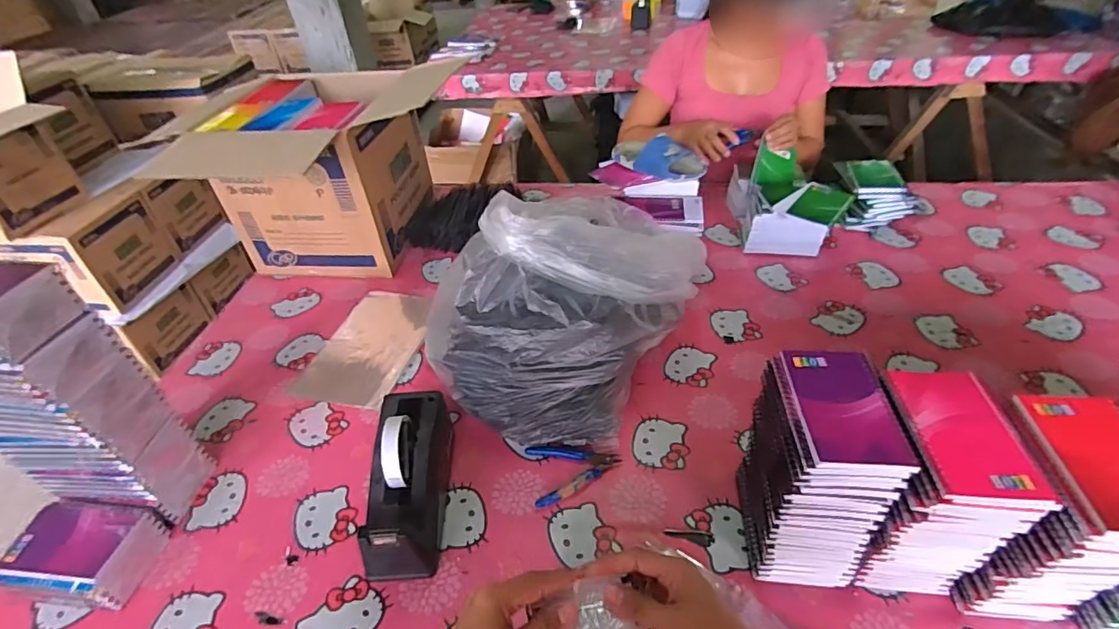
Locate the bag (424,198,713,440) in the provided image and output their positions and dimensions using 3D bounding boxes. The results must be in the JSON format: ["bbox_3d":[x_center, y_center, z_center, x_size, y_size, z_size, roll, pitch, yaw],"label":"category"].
[{"bbox_3d":[0.008,-0.024,0.747,0.266,0.278,0.351,24,49,29],"label":"bag"}]

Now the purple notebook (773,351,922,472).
[{"bbox_3d":[0.256,0.083,0.486,0.088,0.012,0.128,1,41,5],"label":"purple notebook"}]

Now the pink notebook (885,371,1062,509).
[{"bbox_3d":[0.351,0.101,0.463,0.090,0.013,0.129,1,41,5],"label":"pink notebook"}]

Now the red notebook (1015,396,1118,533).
[{"bbox_3d":[0.456,0.121,0.439,0.092,0.010,0.129,2,42,7],"label":"red notebook"}]

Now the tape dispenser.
[{"bbox_3d":[-0.177,0.195,0.632,0.076,0.121,0.215,-5,41,-1],"label":"tape dispenser"}]

